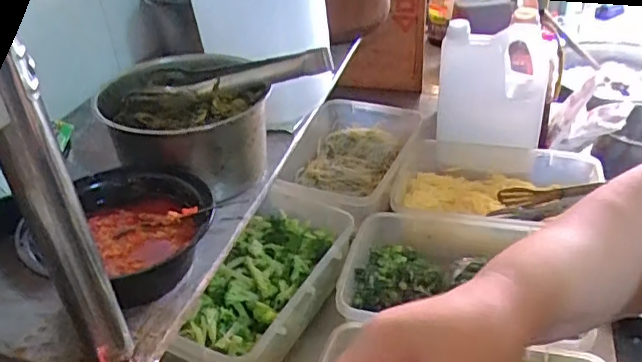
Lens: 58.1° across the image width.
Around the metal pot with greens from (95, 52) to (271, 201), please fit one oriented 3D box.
[{"bbox_3d":[-0.153,-0.064,0.666,0.169,0.123,0.162,-3,34,2],"label":"metal pot with greens"}]

